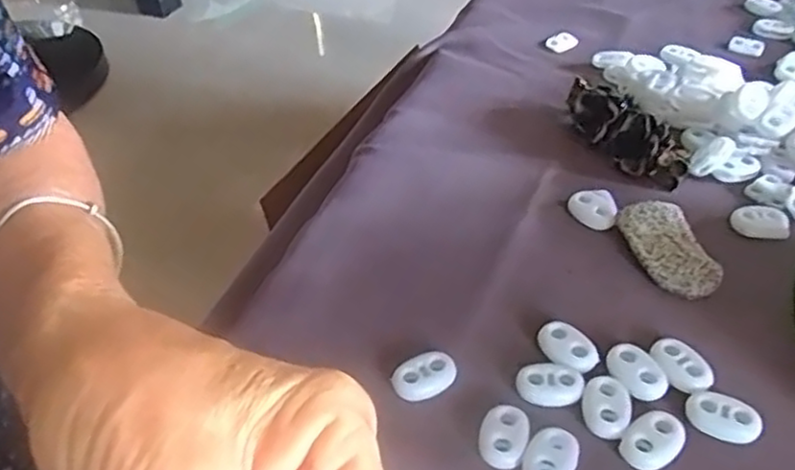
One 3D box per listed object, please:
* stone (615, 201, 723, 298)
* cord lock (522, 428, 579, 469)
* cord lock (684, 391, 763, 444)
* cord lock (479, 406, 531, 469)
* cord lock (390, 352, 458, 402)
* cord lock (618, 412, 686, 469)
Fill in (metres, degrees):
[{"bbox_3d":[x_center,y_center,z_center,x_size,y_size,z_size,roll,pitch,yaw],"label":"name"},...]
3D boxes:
[{"bbox_3d":[0.109,0.006,0.282,0.026,0.014,0.042,-11,43,-7],"label":"stone"},{"bbox_3d":[0.048,0.070,0.218,0.015,0.007,0.020,23,49,27],"label":"cord lock"},{"bbox_3d":[0.105,0.058,0.227,0.022,0.004,0.013,20,47,24],"label":"cord lock"},{"bbox_3d":[0.034,0.065,0.225,0.015,0.006,0.019,5,43,9],"label":"cord lock"},{"bbox_3d":[0.009,0.049,0.243,0.023,0.007,0.014,-15,43,-12],"label":"cord lock"},{"bbox_3d":[0.081,0.065,0.222,0.020,0.007,0.014,-25,46,-22],"label":"cord lock"}]

